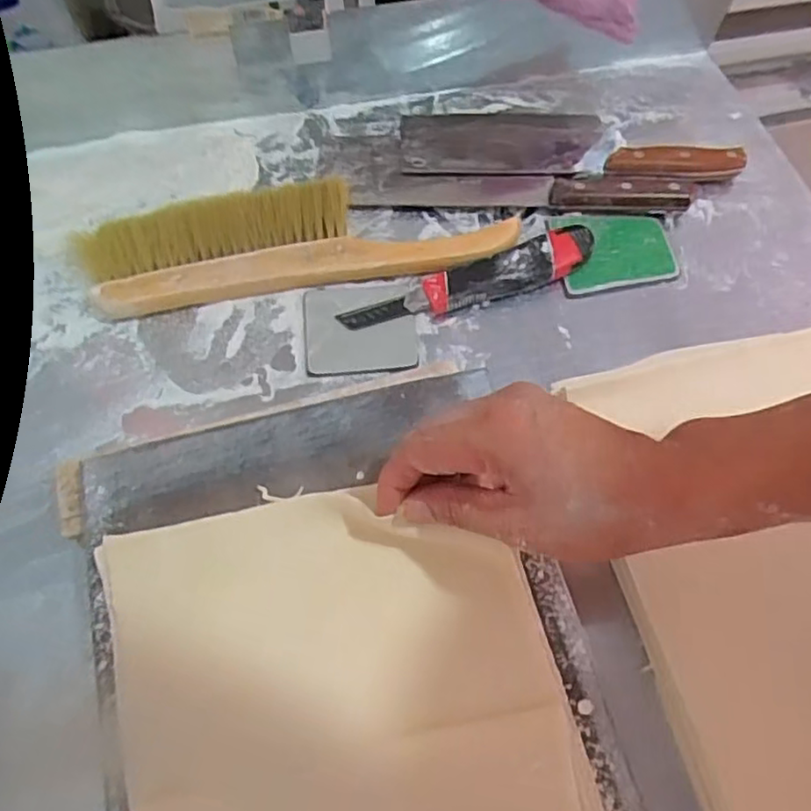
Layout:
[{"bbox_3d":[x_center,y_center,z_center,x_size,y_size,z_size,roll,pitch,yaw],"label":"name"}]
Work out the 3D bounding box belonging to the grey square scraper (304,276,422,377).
[{"bbox_3d":[-0.033,-0.061,0.507,0.087,0.005,0.081,-5,64,-5],"label":"grey square scraper"}]

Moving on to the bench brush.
[{"bbox_3d":[-0.087,-0.141,0.532,0.333,0.025,0.106,-10,65,-7],"label":"bench brush"}]

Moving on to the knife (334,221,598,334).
[{"bbox_3d":[0.052,-0.099,0.516,0.206,0.024,0.036,-18,66,-11],"label":"knife"}]

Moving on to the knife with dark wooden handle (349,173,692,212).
[{"bbox_3d":[0.098,-0.184,0.567,0.284,0.018,0.036,2,64,-2],"label":"knife with dark wooden handle"}]

